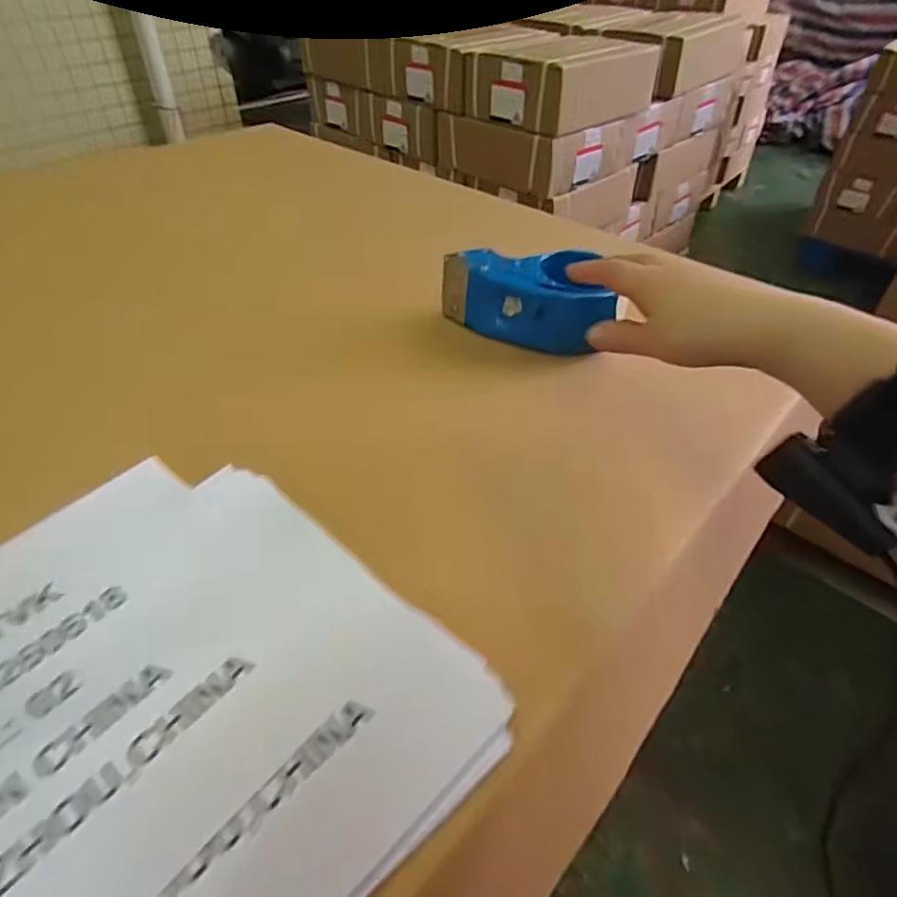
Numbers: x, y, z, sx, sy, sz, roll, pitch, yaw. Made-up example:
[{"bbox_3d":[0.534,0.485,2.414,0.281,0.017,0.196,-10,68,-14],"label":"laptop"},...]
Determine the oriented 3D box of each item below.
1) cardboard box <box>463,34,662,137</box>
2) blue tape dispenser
[{"bbox_3d":[0.314,-1.054,1.666,0.404,0.180,0.433,34,51,28],"label":"cardboard box"},{"bbox_3d":[0.070,-0.135,0.516,0.152,0.072,0.053,26,47,21],"label":"blue tape dispenser"}]

